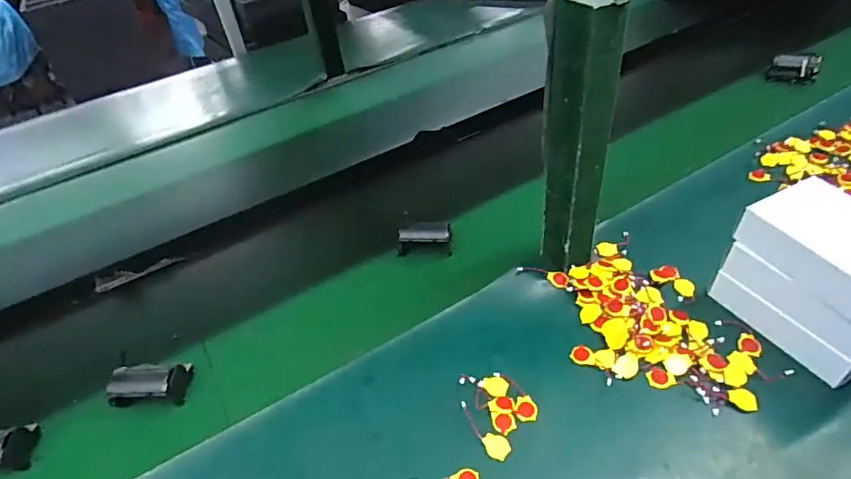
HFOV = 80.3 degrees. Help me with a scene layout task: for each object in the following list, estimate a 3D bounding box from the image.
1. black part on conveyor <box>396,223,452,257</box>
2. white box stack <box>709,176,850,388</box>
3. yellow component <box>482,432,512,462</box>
[{"bbox_3d":[0.000,0.002,0.642,0.066,0.044,0.030,-1,44,7],"label":"black part on conveyor"},{"bbox_3d":[0.373,0.038,0.475,0.096,0.126,0.143,-24,46,-17],"label":"white box stack"},{"bbox_3d":[0.063,0.183,0.448,0.025,0.004,0.021,25,52,30],"label":"yellow component"}]

